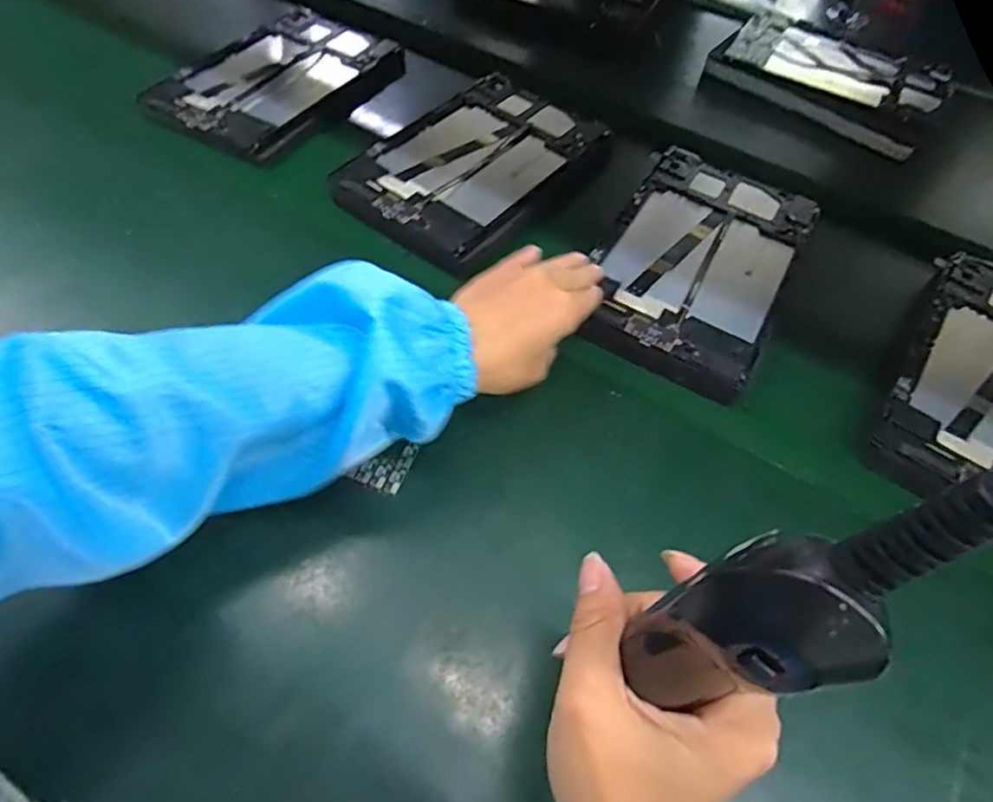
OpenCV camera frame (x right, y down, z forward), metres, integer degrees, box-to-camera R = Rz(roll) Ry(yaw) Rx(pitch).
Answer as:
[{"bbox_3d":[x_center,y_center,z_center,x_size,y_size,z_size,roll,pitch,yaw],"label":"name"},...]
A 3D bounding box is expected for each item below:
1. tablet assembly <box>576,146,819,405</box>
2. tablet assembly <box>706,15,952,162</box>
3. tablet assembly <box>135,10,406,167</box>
[{"bbox_3d":[0.166,-0.119,0.489,0.143,0.019,0.240,27,60,14],"label":"tablet assembly"},{"bbox_3d":[0.388,-0.377,0.682,0.234,0.032,0.162,37,62,18],"label":"tablet assembly"},{"bbox_3d":[-0.230,-0.338,0.620,0.162,0.023,0.244,28,59,12],"label":"tablet assembly"}]

